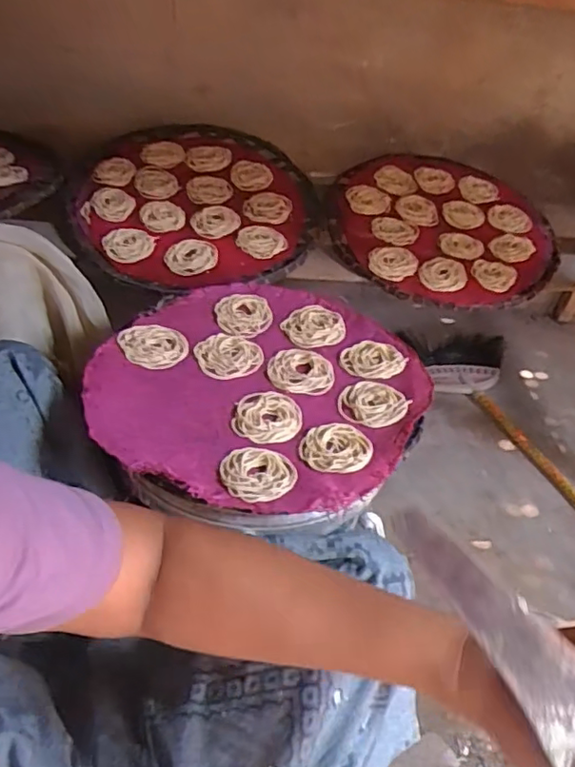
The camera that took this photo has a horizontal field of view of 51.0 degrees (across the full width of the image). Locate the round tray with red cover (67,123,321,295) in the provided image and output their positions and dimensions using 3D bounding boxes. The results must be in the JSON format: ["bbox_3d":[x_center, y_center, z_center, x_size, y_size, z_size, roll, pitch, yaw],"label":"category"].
[{"bbox_3d":[-0.142,-0.296,0.969,0.385,0.030,0.372,4,56,-6],"label":"round tray with red cover"}]

